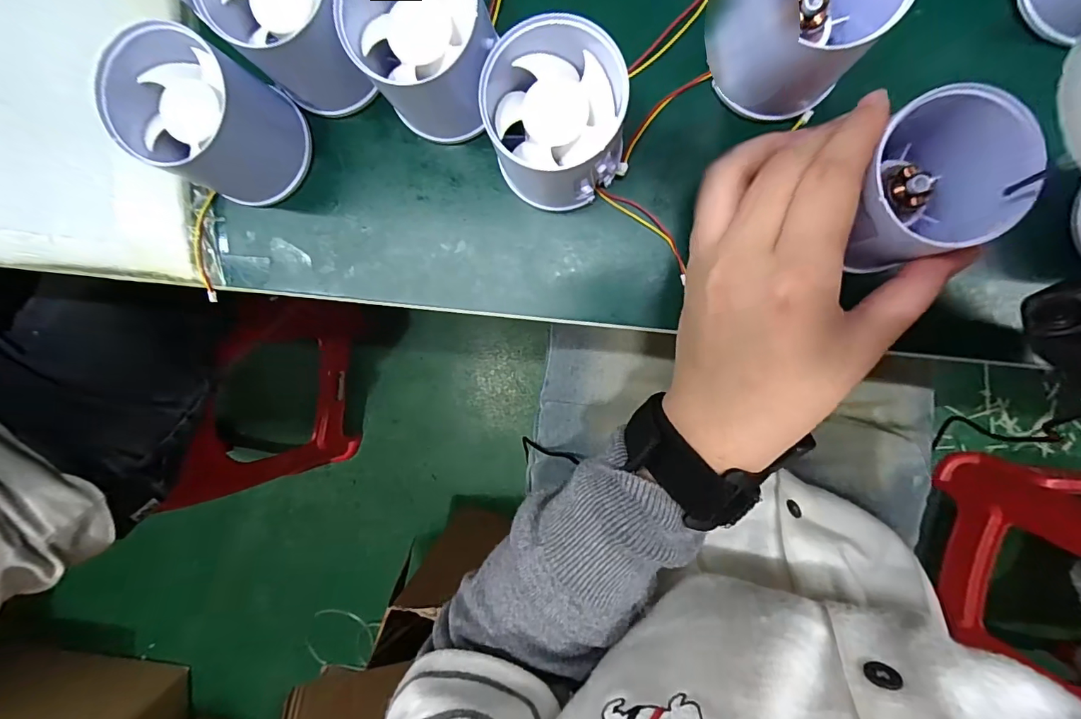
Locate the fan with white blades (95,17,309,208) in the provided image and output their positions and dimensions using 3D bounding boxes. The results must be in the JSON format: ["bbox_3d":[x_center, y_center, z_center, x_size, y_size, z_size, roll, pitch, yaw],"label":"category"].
[{"bbox_3d":[-0.136,-0.099,0.195,0.053,0.050,0.051,29,93,1],"label":"fan with white blades"}]

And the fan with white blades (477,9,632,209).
[{"bbox_3d":[0.007,-0.093,0.182,0.052,0.050,0.051,10,93,2],"label":"fan with white blades"}]

